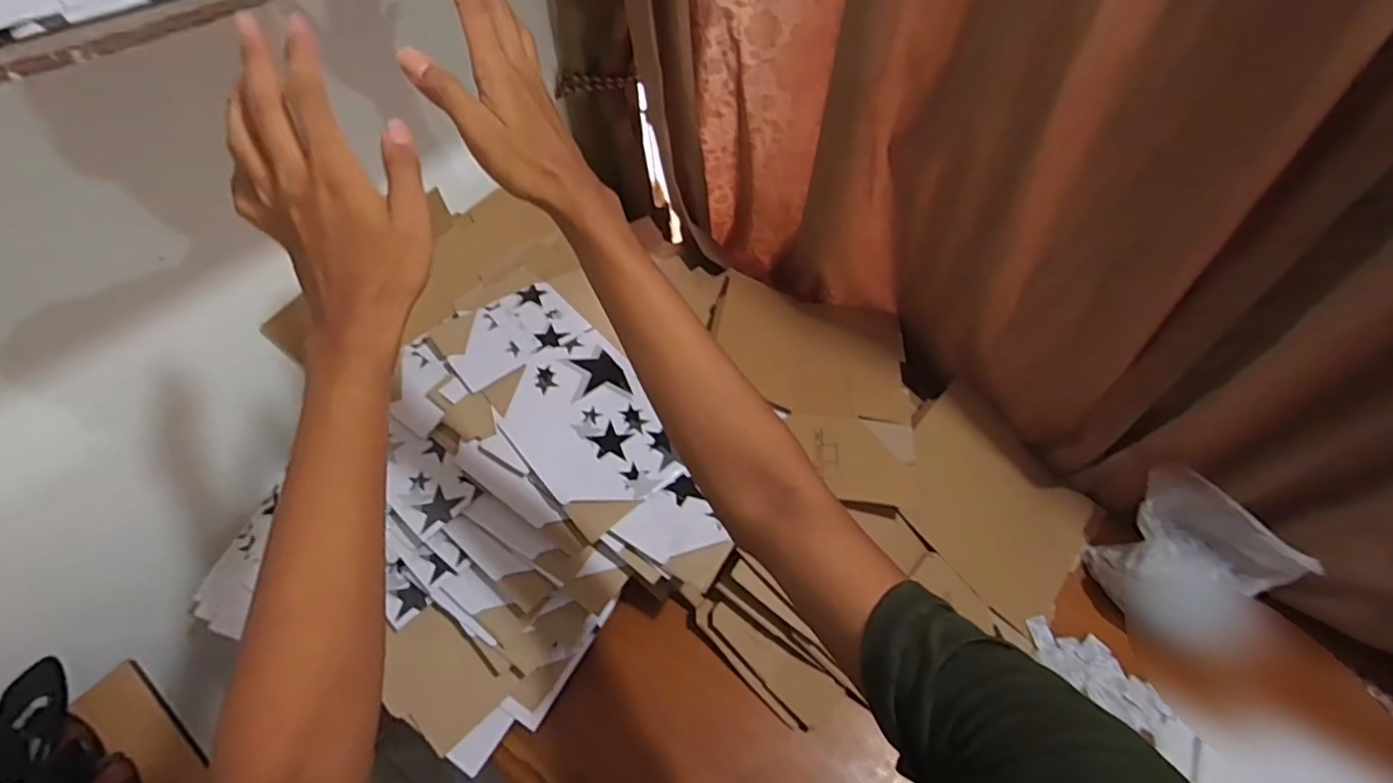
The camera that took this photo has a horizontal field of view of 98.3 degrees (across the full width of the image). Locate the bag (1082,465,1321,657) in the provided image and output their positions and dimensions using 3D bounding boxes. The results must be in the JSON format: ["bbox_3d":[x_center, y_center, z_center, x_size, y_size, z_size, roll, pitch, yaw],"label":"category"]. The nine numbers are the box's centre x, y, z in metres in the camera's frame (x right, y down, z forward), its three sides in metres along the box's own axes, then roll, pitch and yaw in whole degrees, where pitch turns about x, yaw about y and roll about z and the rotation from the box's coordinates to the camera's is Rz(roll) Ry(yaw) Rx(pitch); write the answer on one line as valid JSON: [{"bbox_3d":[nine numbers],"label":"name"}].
[{"bbox_3d":[0.653,0.223,0.794,0.167,0.156,0.206,-28,59,-20],"label":"bag"}]

